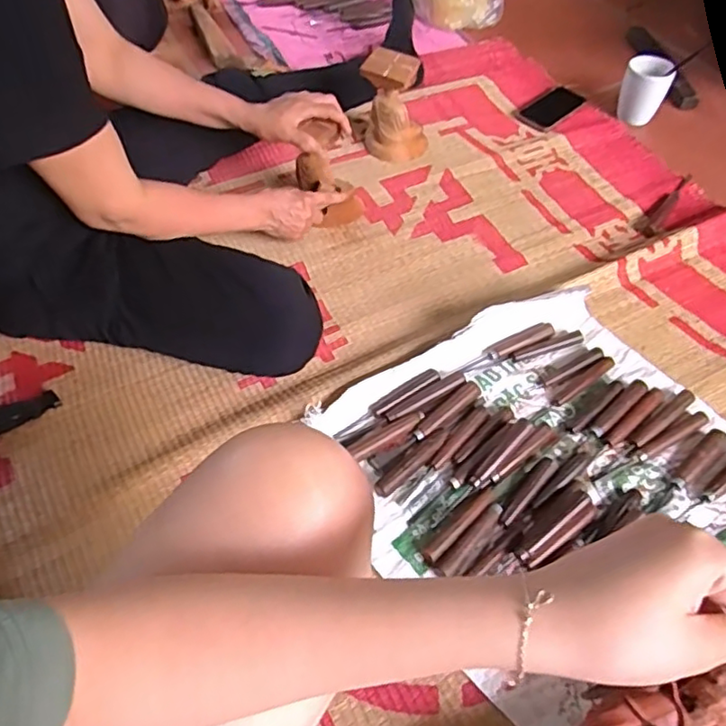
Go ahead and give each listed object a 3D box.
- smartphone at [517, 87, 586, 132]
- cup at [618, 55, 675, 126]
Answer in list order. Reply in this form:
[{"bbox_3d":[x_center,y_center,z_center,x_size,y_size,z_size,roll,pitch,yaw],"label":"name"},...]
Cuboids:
[{"bbox_3d":[0.381,-0.518,1.234,0.137,0.017,0.079,-38,63,-24],"label":"smartphone"},{"bbox_3d":[0.544,-0.527,1.179,0.085,0.095,0.071,23,57,15],"label":"cup"}]

